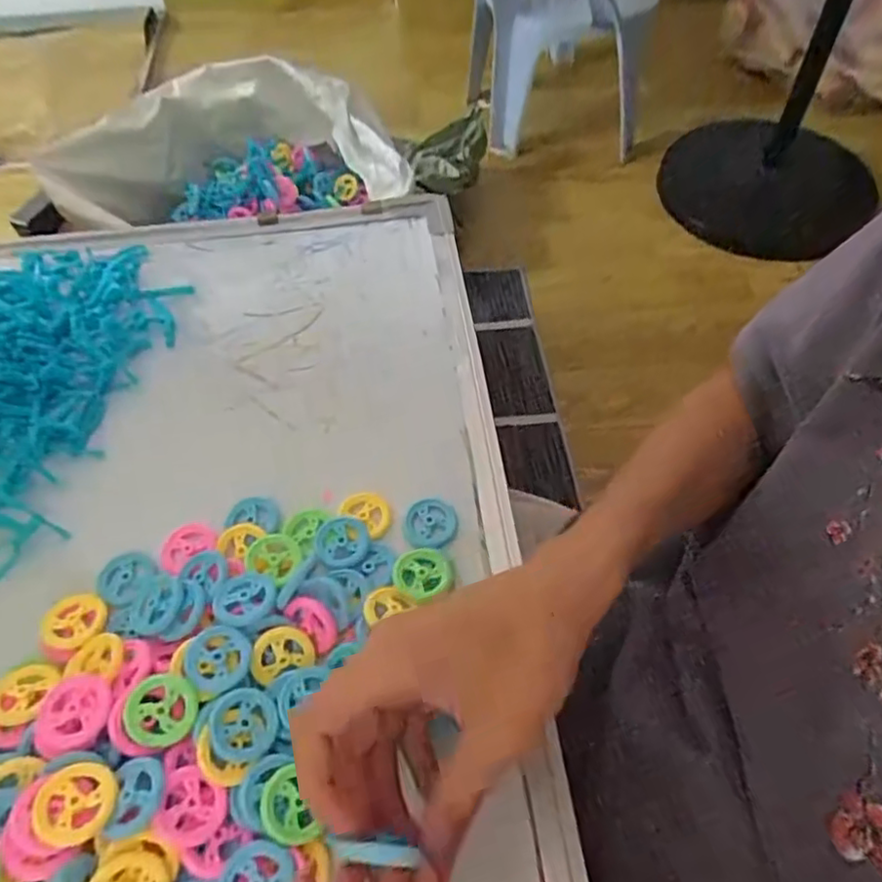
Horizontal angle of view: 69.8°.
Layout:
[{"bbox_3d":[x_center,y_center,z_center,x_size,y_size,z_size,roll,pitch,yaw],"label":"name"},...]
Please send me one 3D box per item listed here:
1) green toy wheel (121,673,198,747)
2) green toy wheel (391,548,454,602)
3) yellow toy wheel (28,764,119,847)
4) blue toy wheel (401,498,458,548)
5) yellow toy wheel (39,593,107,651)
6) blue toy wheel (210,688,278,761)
[{"bbox_3d":[-0.123,0.117,0.277,0.030,0.007,0.029,-1,56,1],"label":"green toy wheel"},{"bbox_3d":[-0.010,0.068,0.328,0.030,0.008,0.027,-18,57,-11],"label":"green toy wheel"},{"bbox_3d":[-0.146,0.145,0.254,0.029,0.004,0.030,9,43,-8],"label":"yellow toy wheel"},{"bbox_3d":[-0.006,0.045,0.347,0.029,0.007,0.029,-1,56,1],"label":"blue toy wheel"},{"bbox_3d":[-0.183,0.089,0.315,0.032,0.010,0.030,-1,56,1],"label":"yellow toy wheel"},{"bbox_3d":[-0.087,0.125,0.280,0.028,0.004,0.029,9,57,-14],"label":"blue toy wheel"}]

